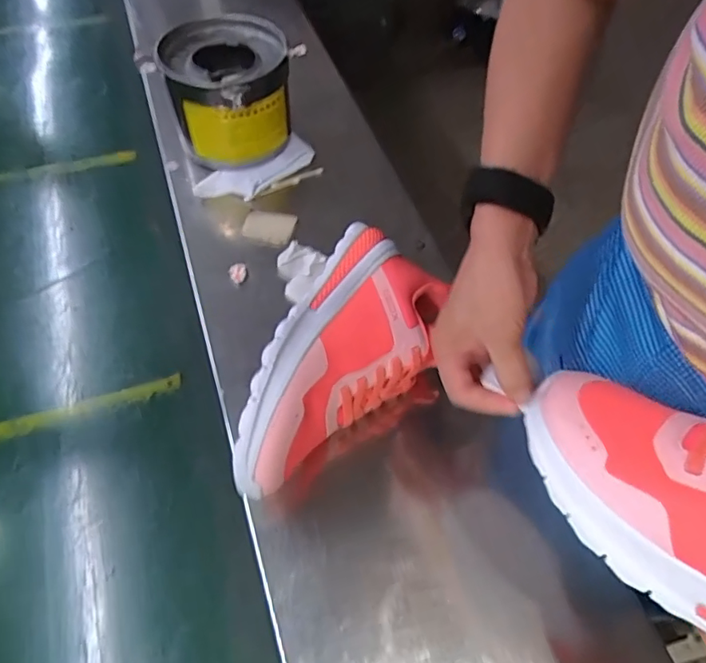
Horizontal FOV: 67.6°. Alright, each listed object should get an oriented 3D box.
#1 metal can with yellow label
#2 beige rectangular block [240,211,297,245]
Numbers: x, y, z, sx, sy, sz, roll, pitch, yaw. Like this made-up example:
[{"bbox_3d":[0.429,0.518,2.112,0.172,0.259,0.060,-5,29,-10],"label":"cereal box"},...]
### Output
[{"bbox_3d":[-0.146,-0.277,0.628,0.135,0.118,0.141,1,60,-3],"label":"metal can with yellow label"},{"bbox_3d":[-0.094,-0.120,0.596,0.057,0.005,0.043,11,60,3],"label":"beige rectangular block"}]

